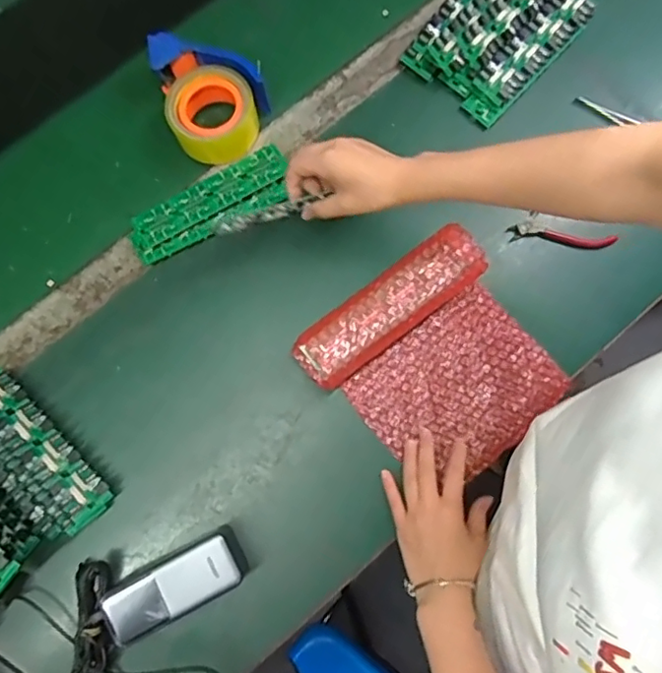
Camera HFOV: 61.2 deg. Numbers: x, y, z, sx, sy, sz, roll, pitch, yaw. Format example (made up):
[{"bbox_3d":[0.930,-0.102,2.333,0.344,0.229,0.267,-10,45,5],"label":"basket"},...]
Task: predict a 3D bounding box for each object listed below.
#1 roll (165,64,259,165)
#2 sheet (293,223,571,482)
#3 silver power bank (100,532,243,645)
[{"bbox_3d":[-0.133,-0.249,0.629,0.096,0.044,0.091,0,81,-1],"label":"roll"},{"bbox_3d":[0.114,0.031,0.576,0.203,0.078,0.220,-42,82,-7],"label":"sheet"},{"bbox_3d":[-0.152,0.243,0.548,0.129,0.050,0.052,-27,82,-5],"label":"silver power bank"}]

